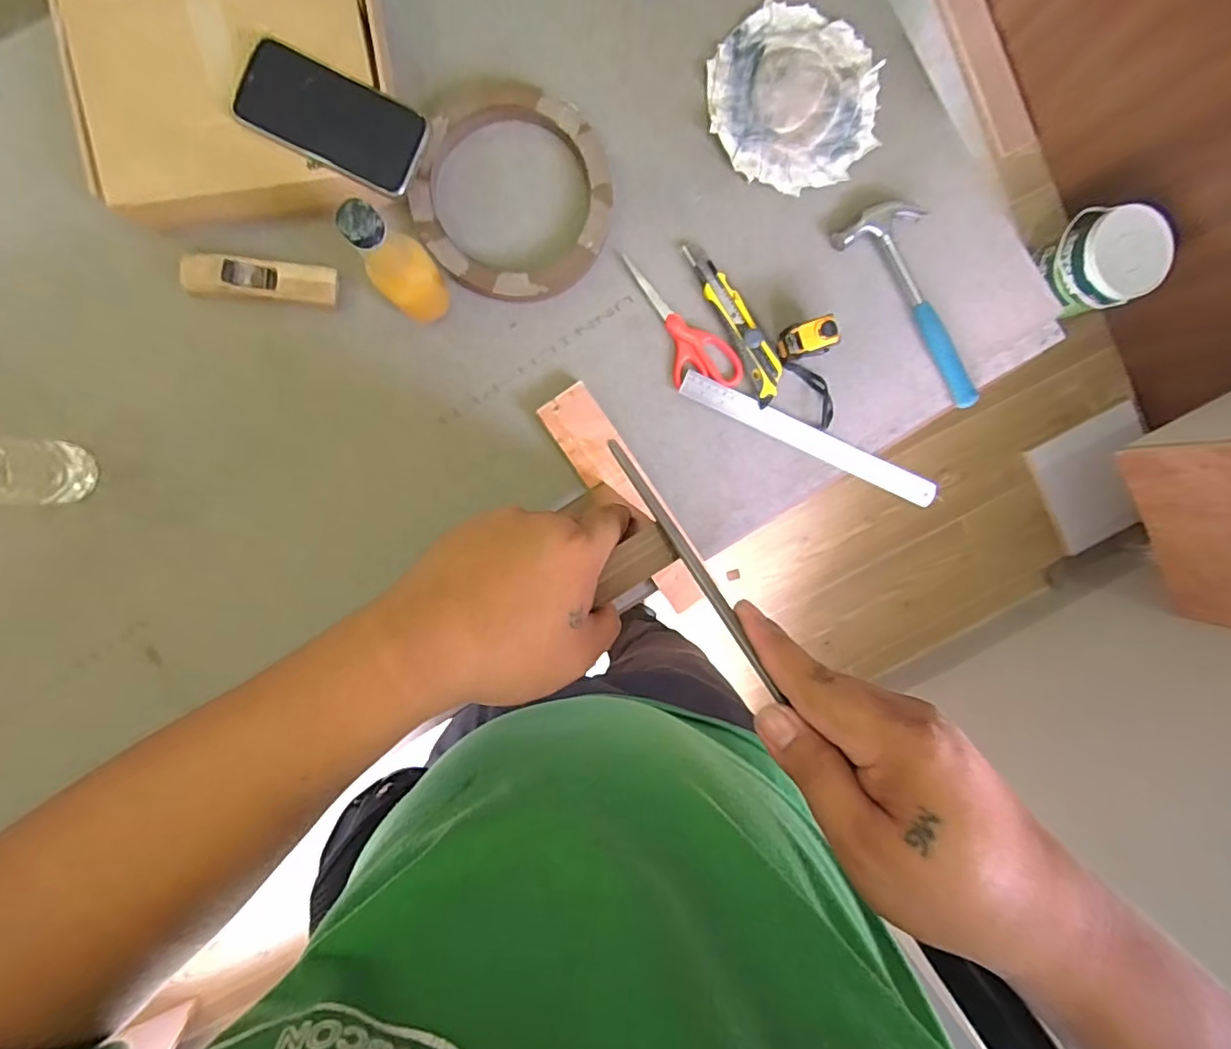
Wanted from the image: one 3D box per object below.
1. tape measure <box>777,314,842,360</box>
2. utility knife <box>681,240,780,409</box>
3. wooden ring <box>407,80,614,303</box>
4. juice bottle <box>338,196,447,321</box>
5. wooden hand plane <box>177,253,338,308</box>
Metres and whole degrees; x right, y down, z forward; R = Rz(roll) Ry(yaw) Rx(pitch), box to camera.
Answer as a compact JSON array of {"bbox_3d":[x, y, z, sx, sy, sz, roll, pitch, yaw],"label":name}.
[{"bbox_3d":[0.204,-0.197,0.605,0.052,0.058,0.034,-15,95,-4],"label":"tape measure"},{"bbox_3d":[0.130,-0.220,0.610,0.039,0.016,0.186,-32,96,-2],"label":"utility knife"},{"bbox_3d":[-0.101,-0.339,0.581,0.189,0.033,0.206,0,94,-5],"label":"wooden ring"},{"bbox_3d":[-0.189,-0.222,0.495,0.060,0.181,0.049,-33,96,-2],"label":"juice bottle"},{"bbox_3d":[-0.355,-0.243,0.560,0.141,0.020,0.039,1,94,-5],"label":"wooden hand plane"}]

